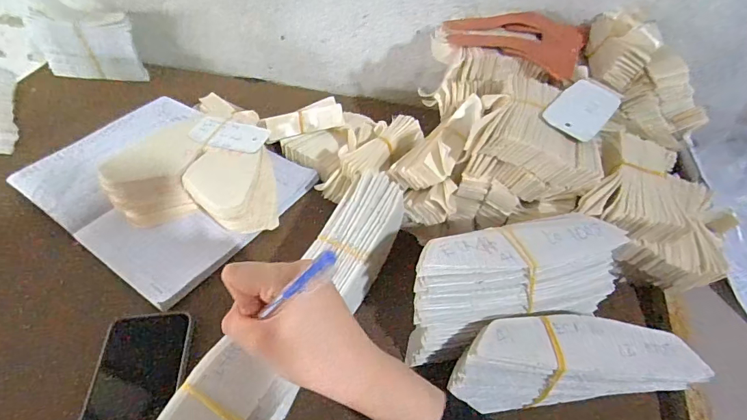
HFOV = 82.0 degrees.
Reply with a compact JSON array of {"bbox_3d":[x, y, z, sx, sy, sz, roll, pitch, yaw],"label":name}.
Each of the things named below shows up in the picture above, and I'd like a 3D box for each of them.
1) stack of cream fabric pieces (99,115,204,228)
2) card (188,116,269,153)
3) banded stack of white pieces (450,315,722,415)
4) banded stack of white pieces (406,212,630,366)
[{"bbox_3d":[-0.259,-0.055,0.552,0.086,0.068,0.148,17,49,14],"label":"stack of cream fabric pieces"},{"bbox_3d":[-0.196,-0.102,0.573,0.107,0.007,0.059,12,47,6],"label":"card"},{"bbox_3d":[0.168,0.133,0.377,0.196,0.065,0.060,-1,48,-2],"label":"banded stack of white pieces"},{"bbox_3d":[0.126,0.073,0.410,0.198,0.104,0.074,-11,49,-10],"label":"banded stack of white pieces"}]

